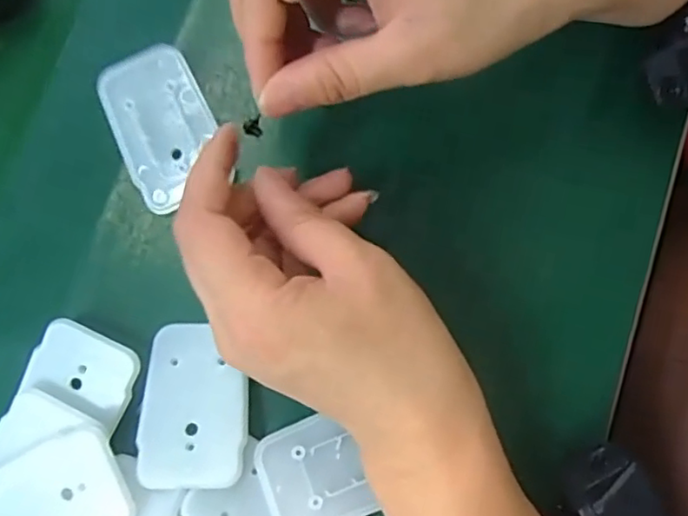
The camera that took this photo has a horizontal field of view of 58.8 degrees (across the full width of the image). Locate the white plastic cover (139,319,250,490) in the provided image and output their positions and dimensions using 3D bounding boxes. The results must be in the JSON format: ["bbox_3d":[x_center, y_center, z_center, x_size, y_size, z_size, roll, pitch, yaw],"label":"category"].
[{"bbox_3d":[-0.063,0.061,0.259,0.044,0.013,0.065,0,79,-1],"label":"white plastic cover"}]

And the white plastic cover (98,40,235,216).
[{"bbox_3d":[-0.083,-0.060,0.279,0.044,0.004,0.066,-26,95,1],"label":"white plastic cover"}]

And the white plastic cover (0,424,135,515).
[{"bbox_3d":[-0.119,0.098,0.243,0.064,0.007,0.044,-25,80,-5],"label":"white plastic cover"}]

